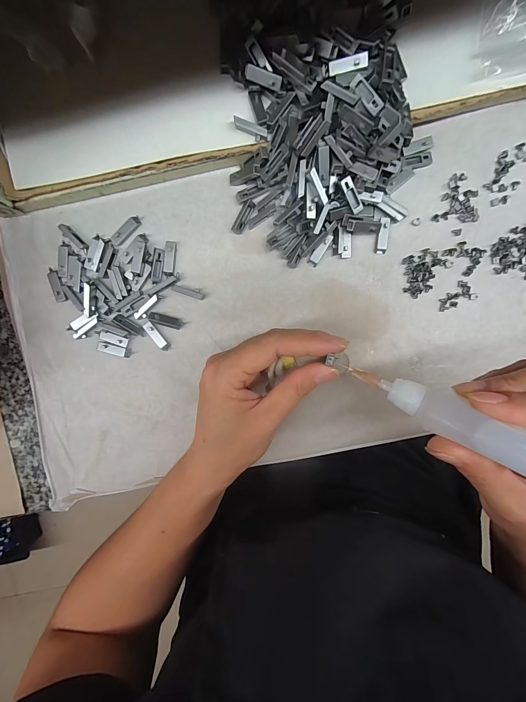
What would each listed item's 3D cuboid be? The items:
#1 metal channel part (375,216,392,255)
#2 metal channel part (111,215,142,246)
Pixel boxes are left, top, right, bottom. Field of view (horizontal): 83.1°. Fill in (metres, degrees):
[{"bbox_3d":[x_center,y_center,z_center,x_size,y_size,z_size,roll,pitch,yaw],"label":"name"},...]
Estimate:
[{"bbox_3d":[0.088,-0.085,0.218,0.009,0.005,0.025,7,96,1],"label":"metal channel part"},{"bbox_3d":[-0.103,-0.090,0.221,0.008,0.004,0.026,44,95,-3],"label":"metal channel part"}]

